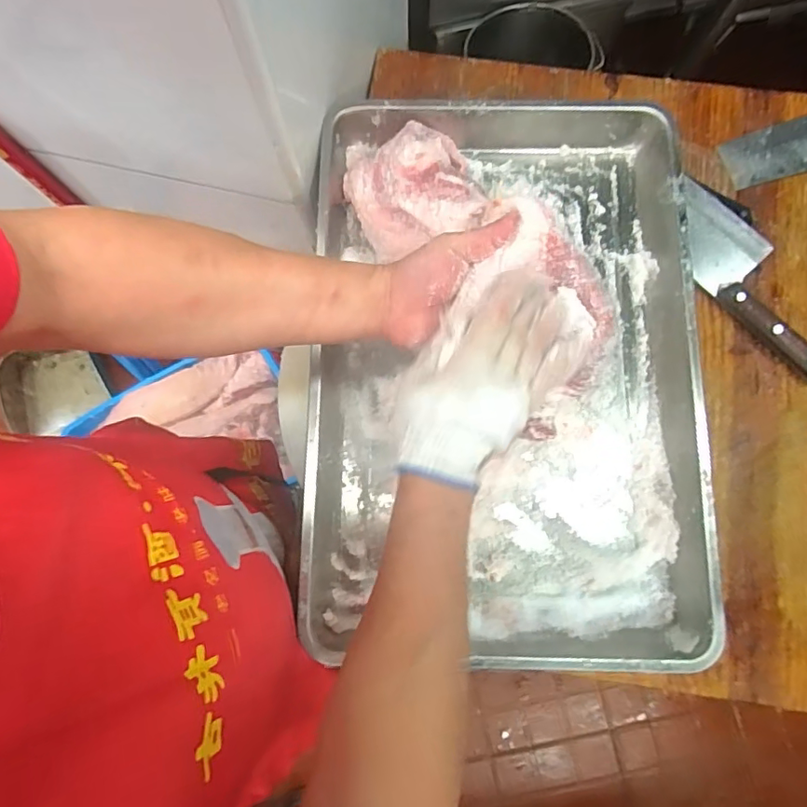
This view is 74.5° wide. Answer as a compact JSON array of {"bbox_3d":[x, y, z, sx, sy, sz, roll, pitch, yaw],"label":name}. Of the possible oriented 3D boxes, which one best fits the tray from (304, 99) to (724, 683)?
[{"bbox_3d":[0.105,-0.049,0.555,0.389,0.070,0.584,0,79,1],"label":"tray"}]

